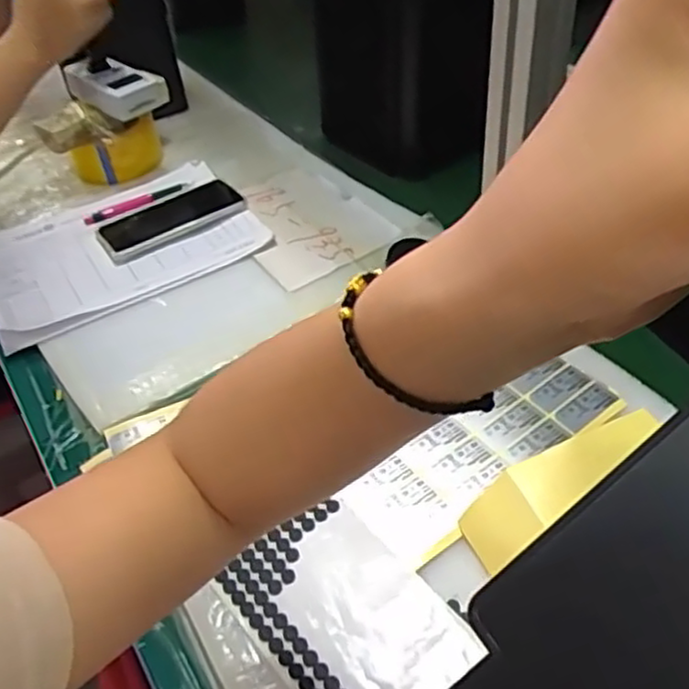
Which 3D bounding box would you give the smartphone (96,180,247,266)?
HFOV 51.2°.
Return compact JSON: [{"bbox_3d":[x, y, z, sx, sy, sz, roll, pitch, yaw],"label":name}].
[{"bbox_3d":[-0.199,-0.145,0.822,0.160,0.011,0.067,-27,56,-14],"label":"smartphone"}]

